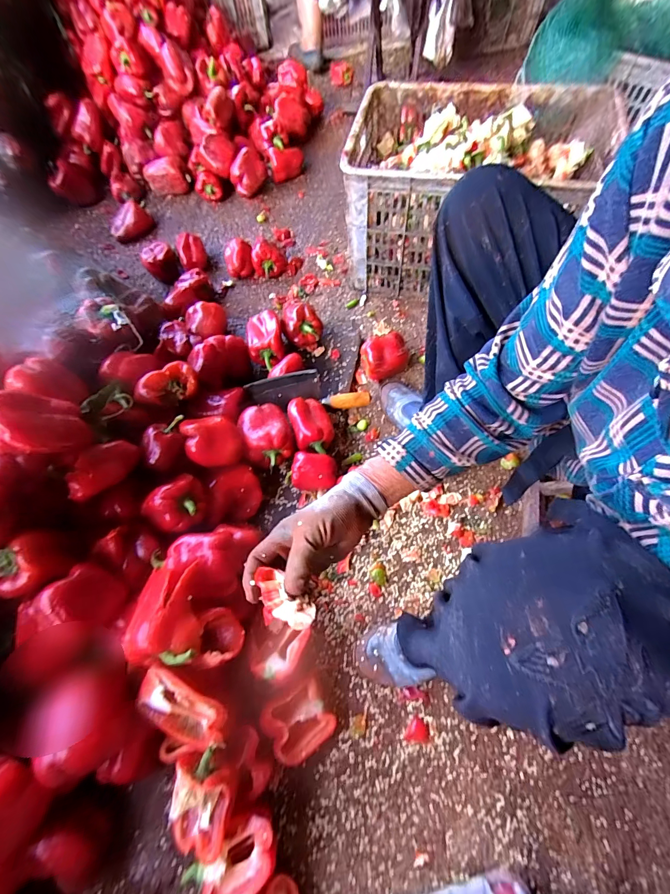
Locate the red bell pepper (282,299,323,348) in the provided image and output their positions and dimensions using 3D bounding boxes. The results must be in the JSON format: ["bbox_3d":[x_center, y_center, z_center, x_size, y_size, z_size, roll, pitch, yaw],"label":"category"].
[{"bbox_3d":[-0.074,-0.279,0.823,0.087,0.077,0.084,-10,65,-3],"label":"red bell pepper"}]

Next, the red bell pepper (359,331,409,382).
[{"bbox_3d":[0.109,-0.194,0.798,0.101,0.090,0.078,-12,65,-4],"label":"red bell pepper"}]

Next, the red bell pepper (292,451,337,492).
[{"bbox_3d":[-0.037,0.051,0.690,0.080,0.082,0.067,11,65,7],"label":"red bell pepper"}]

